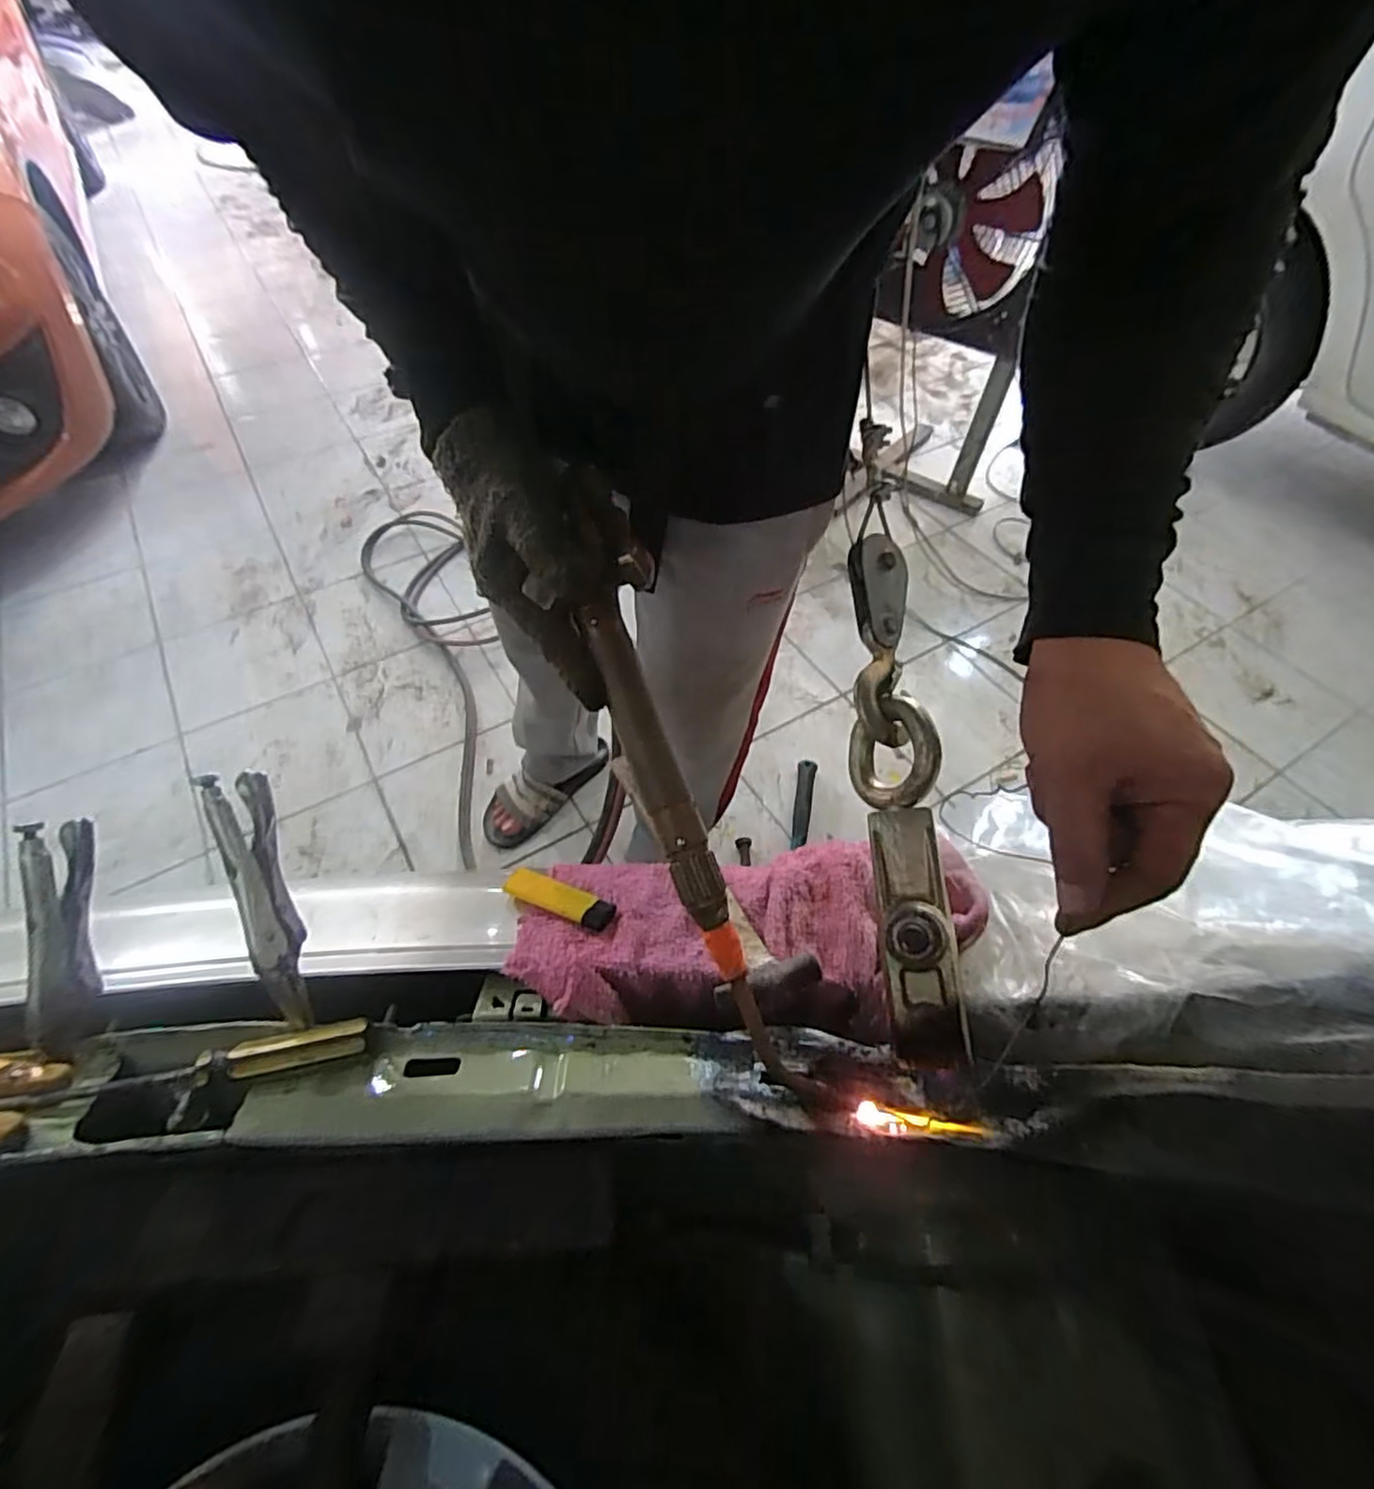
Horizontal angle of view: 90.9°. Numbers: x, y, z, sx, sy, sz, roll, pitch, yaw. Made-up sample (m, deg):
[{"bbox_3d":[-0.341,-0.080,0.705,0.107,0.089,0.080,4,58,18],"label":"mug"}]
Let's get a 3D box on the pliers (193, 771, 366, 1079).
[{"bbox_3d":[-0.231,0.095,0.374,0.063,0.042,0.163,-18,82,-13],"label":"pliers"}]

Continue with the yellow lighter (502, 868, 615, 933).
[{"bbox_3d":[-0.090,0.105,0.467,0.083,0.015,0.023,21,56,14],"label":"yellow lighter"}]

